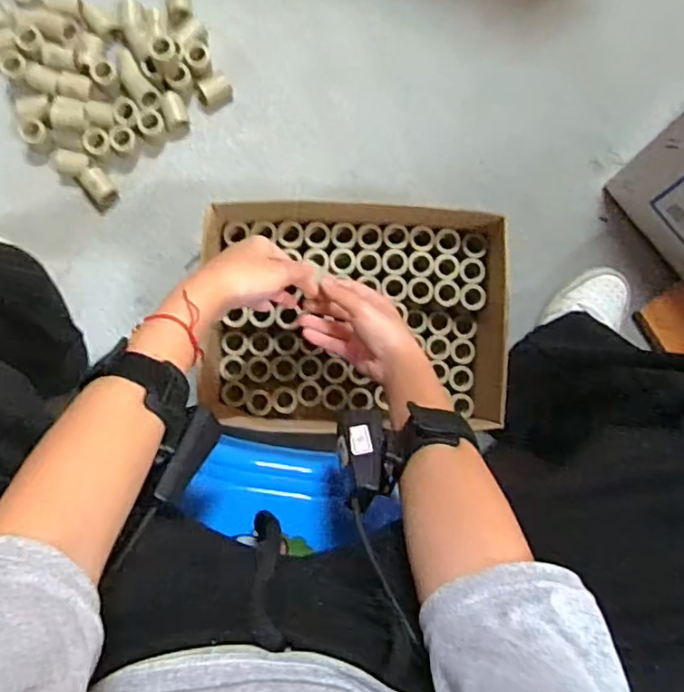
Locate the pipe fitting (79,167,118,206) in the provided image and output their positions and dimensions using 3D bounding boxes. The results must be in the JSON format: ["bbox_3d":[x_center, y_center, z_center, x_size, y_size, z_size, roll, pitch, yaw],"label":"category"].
[{"bbox_3d":[-0.283,-0.186,0.704,0.027,0.023,0.042,-40,89,-7],"label":"pipe fitting"}]

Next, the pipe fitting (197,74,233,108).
[{"bbox_3d":[-0.152,-0.303,0.721,0.041,0.027,0.025,-32,88,-7],"label":"pipe fitting"}]

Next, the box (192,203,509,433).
[{"bbox_3d":[0.008,-0.030,0.647,0.304,0.109,0.237,2,85,-5],"label":"box"}]

